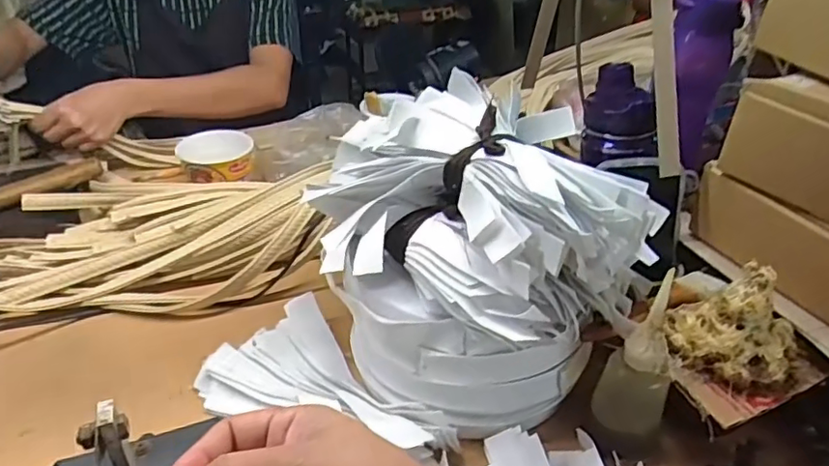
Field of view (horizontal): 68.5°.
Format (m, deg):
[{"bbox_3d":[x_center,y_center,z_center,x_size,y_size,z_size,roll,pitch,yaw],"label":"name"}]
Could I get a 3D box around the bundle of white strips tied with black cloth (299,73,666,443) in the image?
[{"bbox_3d":[0.048,0.005,0.527,0.230,0.198,0.252,-26,42,-34],"label":"bundle of white strips tied with black cloth"}]

